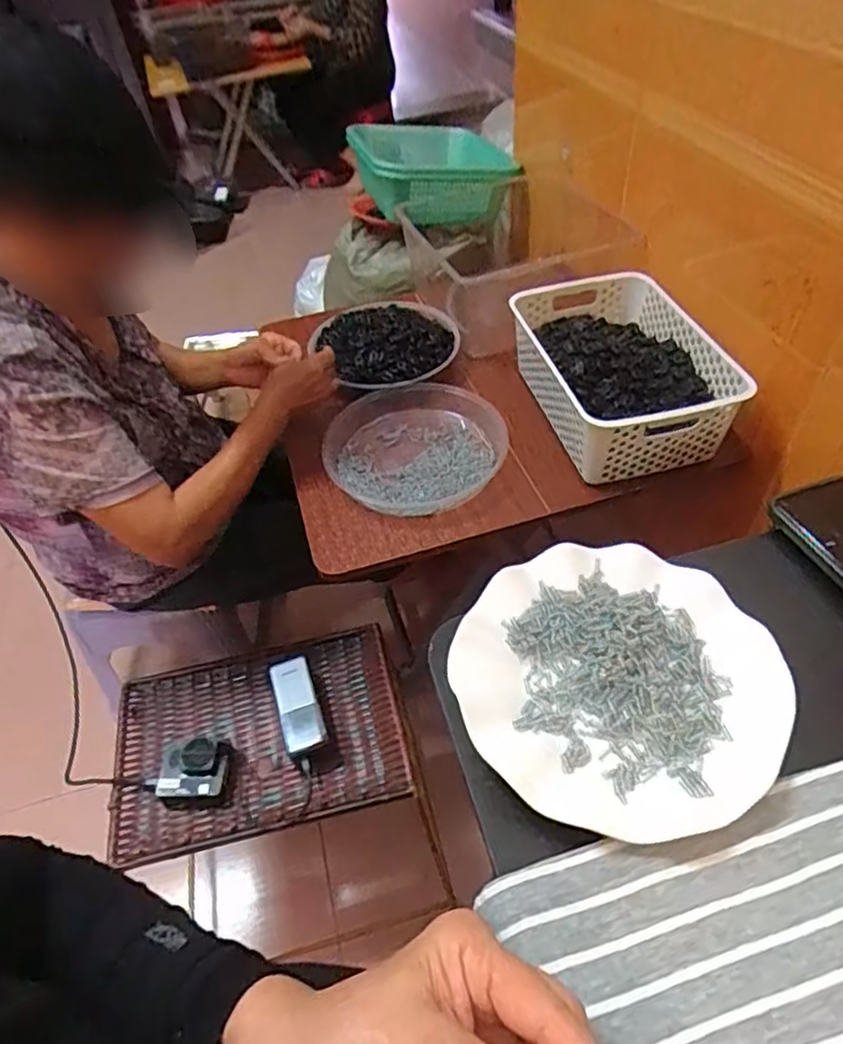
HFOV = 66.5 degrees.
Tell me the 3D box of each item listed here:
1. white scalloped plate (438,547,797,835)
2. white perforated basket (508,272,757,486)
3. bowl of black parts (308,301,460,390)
[{"bbox_3d":[0.114,0.093,0.383,0.177,0.022,0.178,-3,48,4],"label":"white scalloped plate"},{"bbox_3d":[0.259,-0.199,0.847,0.207,0.098,0.309,-14,48,-6],"label":"white perforated basket"},{"bbox_3d":[-0.051,-0.271,0.980,0.198,0.060,0.206,-3,48,4],"label":"bowl of black parts"}]

